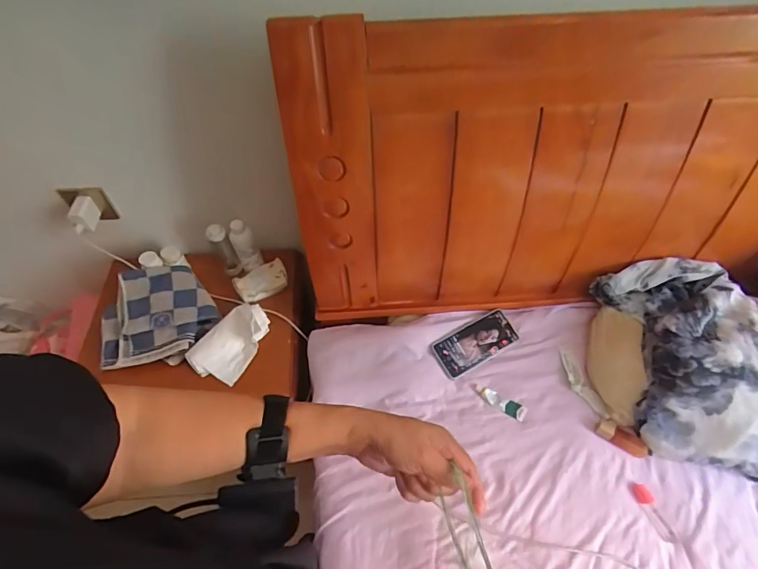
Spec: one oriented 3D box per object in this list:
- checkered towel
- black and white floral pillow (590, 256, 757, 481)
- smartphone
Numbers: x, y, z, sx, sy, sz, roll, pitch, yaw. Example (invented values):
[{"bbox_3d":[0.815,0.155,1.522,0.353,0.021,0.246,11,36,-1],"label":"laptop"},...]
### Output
[{"bbox_3d":[-0.446,0.061,0.872,0.228,0.052,0.199,-14,56,-8],"label":"checkered towel"},{"bbox_3d":[0.590,0.152,0.737,0.320,0.130,0.392,-5,55,-2],"label":"black and white floral pillow"},{"bbox_3d":[0.186,0.112,0.835,0.162,0.008,0.076,-26,72,-16],"label":"smartphone"}]

